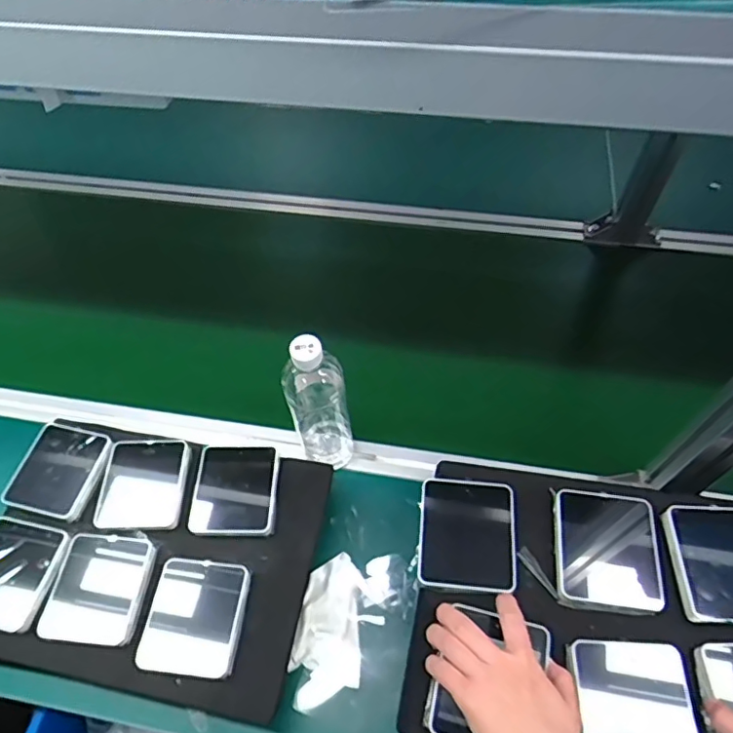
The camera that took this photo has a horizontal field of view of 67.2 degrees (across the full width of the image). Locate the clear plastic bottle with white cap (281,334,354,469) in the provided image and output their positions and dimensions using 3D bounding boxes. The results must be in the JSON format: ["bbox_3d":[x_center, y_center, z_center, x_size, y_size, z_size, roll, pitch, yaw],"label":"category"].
[{"bbox_3d":[-0.052,0.044,0.616,0.064,0.236,0.059,2,56,3],"label":"clear plastic bottle with white cap"}]

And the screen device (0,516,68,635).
[{"bbox_3d":[-0.361,0.209,0.558,0.087,0.019,0.098,9,57,8],"label":"screen device"}]

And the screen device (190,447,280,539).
[{"bbox_3d":[-0.142,0.132,0.594,0.086,0.010,0.098,-1,56,1],"label":"screen device"}]

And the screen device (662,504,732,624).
[{"bbox_3d":[0.313,0.169,0.475,0.090,0.011,0.098,4,56,4],"label":"screen device"}]

